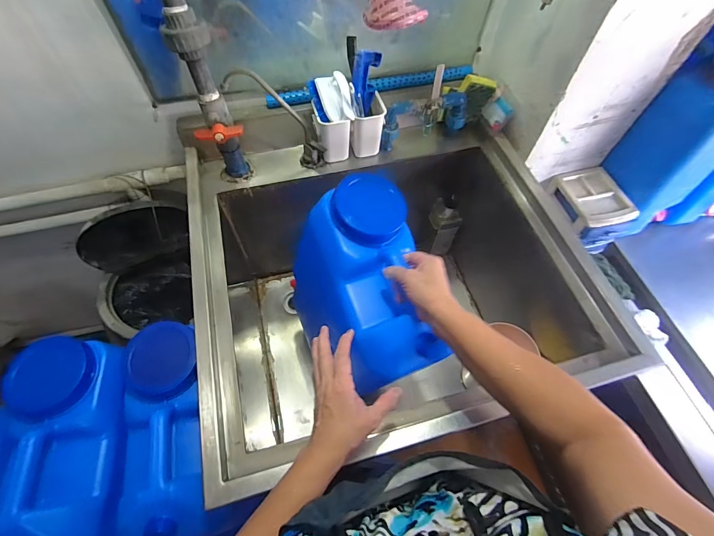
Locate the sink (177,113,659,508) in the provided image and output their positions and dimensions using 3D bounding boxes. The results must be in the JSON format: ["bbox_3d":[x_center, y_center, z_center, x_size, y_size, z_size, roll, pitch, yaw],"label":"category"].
[{"bbox_3d":[0.051,0.069,0.876,0.760,0.473,0.668,-9,61,-7],"label":"sink"}]

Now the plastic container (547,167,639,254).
[{"bbox_3d":[0.580,-0.131,0.938,0.176,0.168,0.190,-18,62,-12],"label":"plastic container"}]

